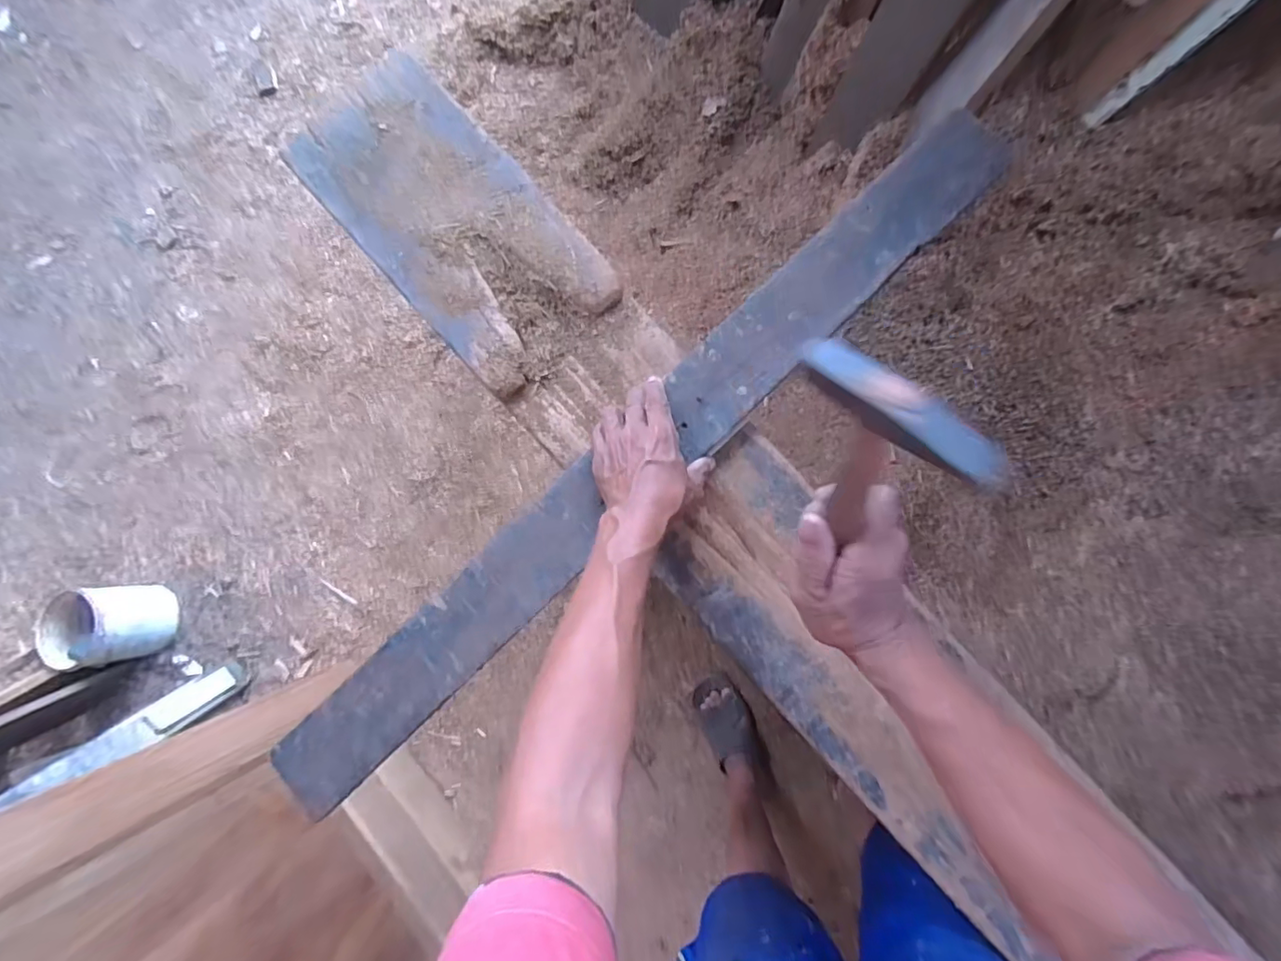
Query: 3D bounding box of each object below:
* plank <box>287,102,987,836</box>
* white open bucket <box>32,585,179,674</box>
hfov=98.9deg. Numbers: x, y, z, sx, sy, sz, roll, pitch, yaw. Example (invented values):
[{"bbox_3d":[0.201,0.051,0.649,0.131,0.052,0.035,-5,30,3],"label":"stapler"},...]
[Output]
[{"bbox_3d":[0.000,-0.020,0.558,0.939,0.017,0.085,-43,82,0],"label":"plank"},{"bbox_3d":[-1.294,0.349,1.326,0.175,0.182,0.183,-10,85,8],"label":"white open bucket"}]

